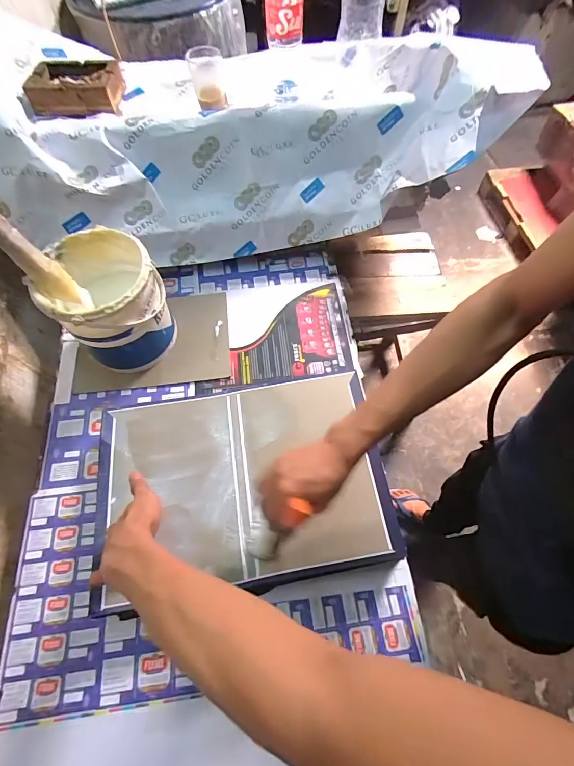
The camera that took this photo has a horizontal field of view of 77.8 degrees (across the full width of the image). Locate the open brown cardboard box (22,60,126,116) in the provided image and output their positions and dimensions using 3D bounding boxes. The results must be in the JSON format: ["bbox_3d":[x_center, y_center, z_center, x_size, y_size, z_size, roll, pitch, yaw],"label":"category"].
[{"bbox_3d":[-0.424,-0.604,0.721,0.162,0.041,0.140,-5,64,-1],"label":"open brown cardboard box"}]

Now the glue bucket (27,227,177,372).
[{"bbox_3d":[-0.304,-0.133,0.639,0.170,0.198,0.174,0,64,1],"label":"glue bucket"}]

